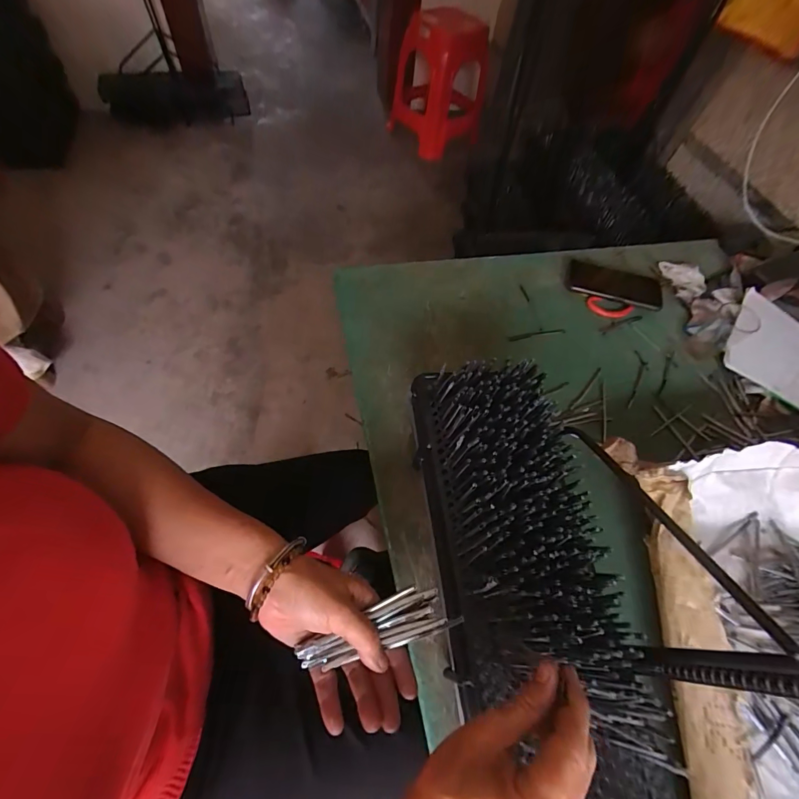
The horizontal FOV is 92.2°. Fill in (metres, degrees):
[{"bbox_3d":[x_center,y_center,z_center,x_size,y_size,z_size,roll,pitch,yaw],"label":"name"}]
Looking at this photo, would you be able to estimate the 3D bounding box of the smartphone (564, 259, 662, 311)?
[{"bbox_3d":[0.378,-0.203,0.676,0.161,0.009,0.068,13,71,1],"label":"smartphone"}]

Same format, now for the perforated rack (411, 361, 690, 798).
[{"bbox_3d":[0.119,0.239,0.336,0.152,0.125,0.589,-6,64,-8],"label":"perforated rack"}]

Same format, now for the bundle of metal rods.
[{"bbox_3d":[-0.017,0.183,0.308,0.125,0.018,0.036,-15,62,-11],"label":"bundle of metal rods"}]

